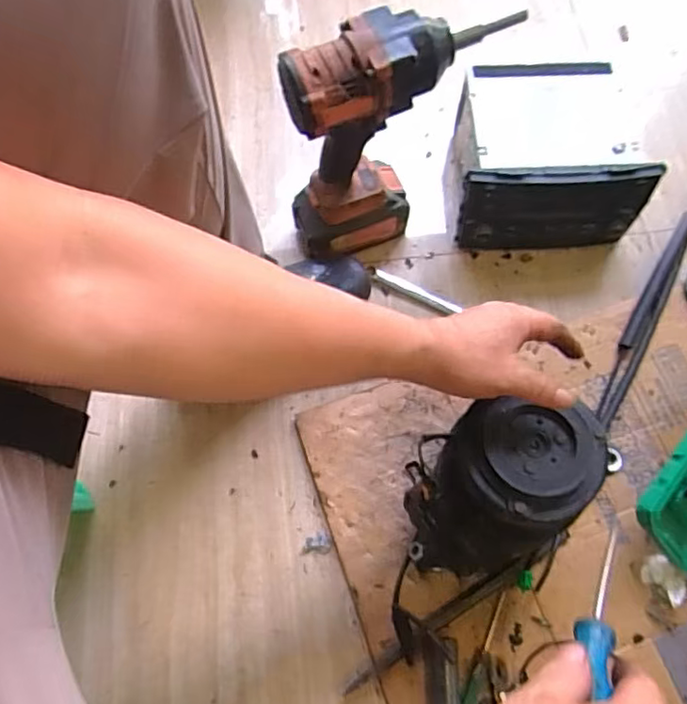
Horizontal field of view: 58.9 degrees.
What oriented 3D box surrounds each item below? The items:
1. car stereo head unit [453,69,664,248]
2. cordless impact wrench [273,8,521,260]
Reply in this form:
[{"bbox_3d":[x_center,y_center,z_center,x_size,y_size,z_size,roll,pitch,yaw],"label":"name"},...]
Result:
[{"bbox_3d":[0.239,-0.234,0.740,0.211,0.121,0.191,-3,71,0],"label":"car stereo head unit"},{"bbox_3d":[0.053,-0.221,0.650,0.225,0.288,0.071,-25,72,-8],"label":"cordless impact wrench"}]

